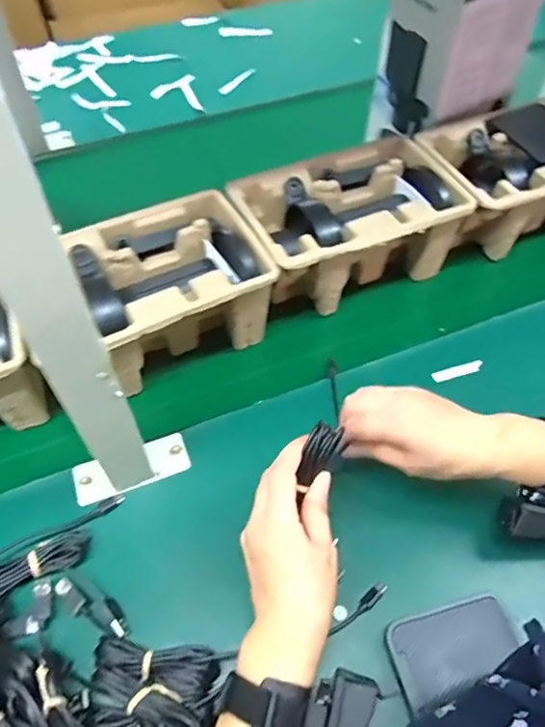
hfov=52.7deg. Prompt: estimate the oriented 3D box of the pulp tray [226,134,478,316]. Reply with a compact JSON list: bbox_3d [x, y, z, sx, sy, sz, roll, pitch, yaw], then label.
[{"bbox_3d":[0.085,-0.151,0.625,0.228,0.106,0.153,-20,55,-13],"label":"pulp tray"}]

